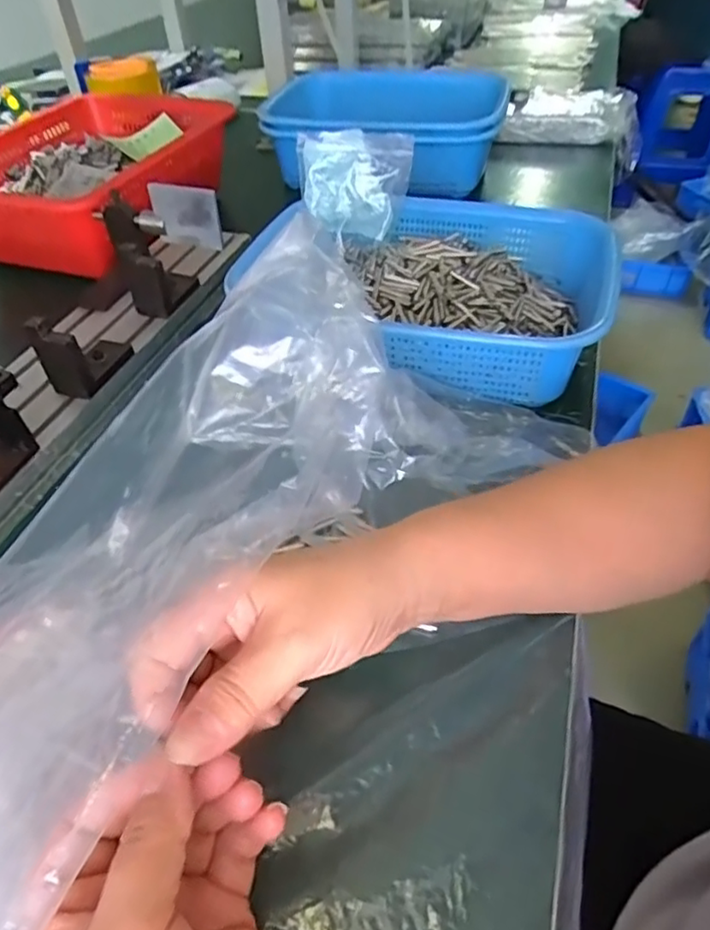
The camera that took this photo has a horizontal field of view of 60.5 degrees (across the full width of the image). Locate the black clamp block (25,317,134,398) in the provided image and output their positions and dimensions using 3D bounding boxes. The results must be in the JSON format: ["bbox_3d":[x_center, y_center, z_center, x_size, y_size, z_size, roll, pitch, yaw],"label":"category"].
[{"bbox_3d":[-0.198,-0.087,0.445,0.031,0.067,0.057,12,47,13],"label":"black clamp block"}]

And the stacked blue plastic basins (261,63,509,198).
[{"bbox_3d":[0.036,-0.437,0.781,0.294,0.091,0.264,9,46,10],"label":"stacked blue plastic basins"}]

